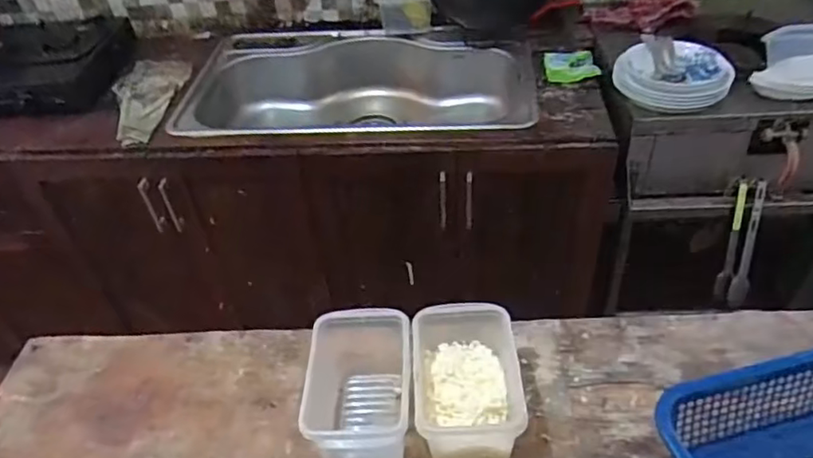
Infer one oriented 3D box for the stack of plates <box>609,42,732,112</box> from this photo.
[{"bbox_3d":[0.535,-0.315,1.239,0.196,0.063,0.182,-11,41,-5],"label":"stack of plates"}]

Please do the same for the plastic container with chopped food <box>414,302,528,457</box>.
[{"bbox_3d":[0.064,0.164,0.650,0.104,0.093,0.147,-4,41,3],"label":"plastic container with chopped food"}]

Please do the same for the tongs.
[{"bbox_3d":[0.690,0.031,1.256,0.050,0.262,0.036,6,22,15],"label":"tongs"}]

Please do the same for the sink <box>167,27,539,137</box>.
[{"bbox_3d":[-0.114,-0.320,1.543,0.814,0.207,0.549,-3,41,5],"label":"sink"}]

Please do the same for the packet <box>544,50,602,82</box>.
[{"bbox_3d":[0.380,-0.374,1.405,0.117,0.013,0.127,-2,41,5],"label":"packet"}]

